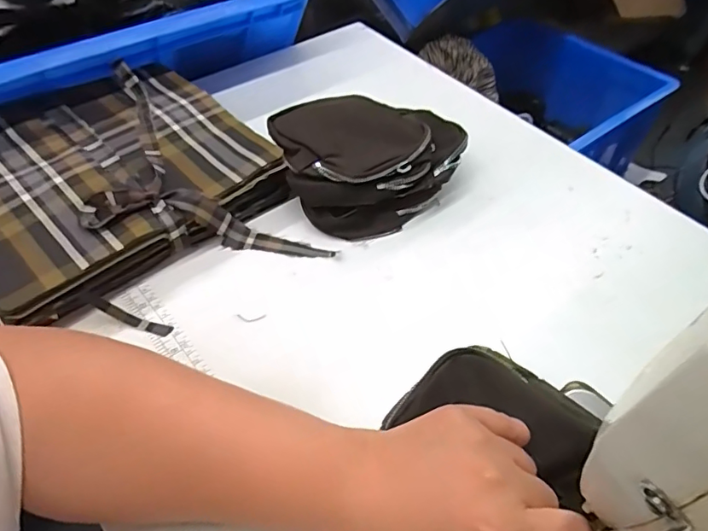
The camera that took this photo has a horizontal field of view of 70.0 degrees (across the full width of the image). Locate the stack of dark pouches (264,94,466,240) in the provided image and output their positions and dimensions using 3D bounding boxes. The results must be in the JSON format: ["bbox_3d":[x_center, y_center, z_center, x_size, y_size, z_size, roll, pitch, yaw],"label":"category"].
[{"bbox_3d":[0.016,-0.109,0.489,0.172,0.048,0.166,-15,53,-14],"label":"stack of dark pouches"}]

